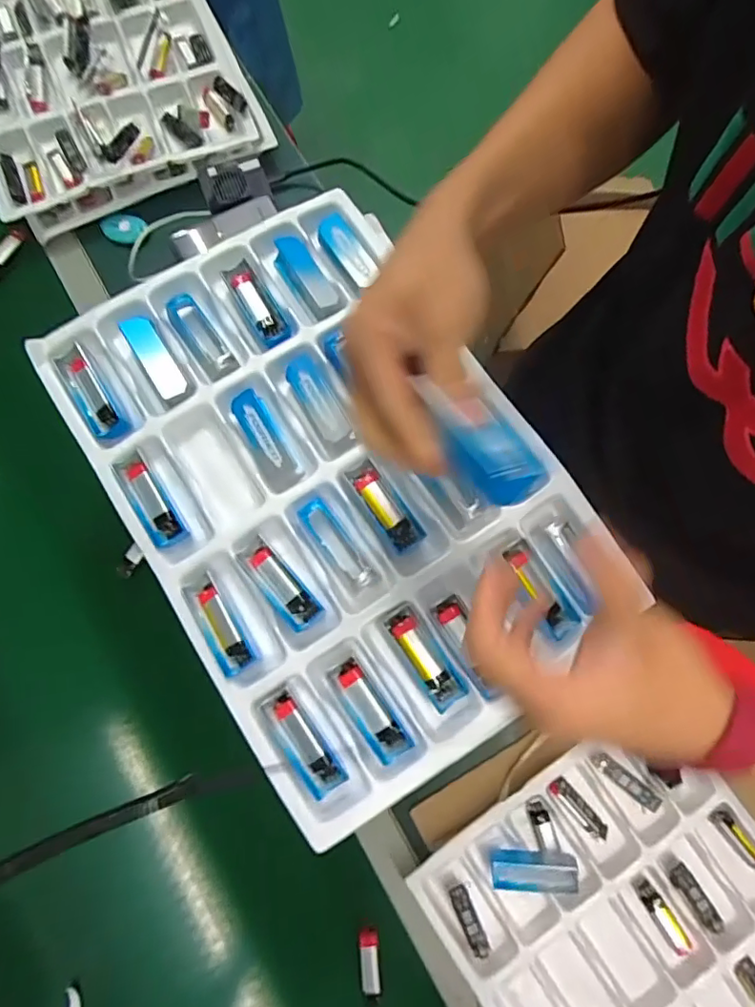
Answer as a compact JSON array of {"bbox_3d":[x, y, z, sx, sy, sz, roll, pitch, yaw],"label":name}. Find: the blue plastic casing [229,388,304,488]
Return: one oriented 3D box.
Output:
[{"bbox_3d":[-0.093,-0.054,0.442,0.031,0.022,0.085,-28,80,-7],"label":"blue plastic casing"}]

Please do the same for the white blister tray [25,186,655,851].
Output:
[{"bbox_3d":[-0.039,-0.022,0.432,0.312,0.034,0.446,-34,81,-8],"label":"white blister tray"}]

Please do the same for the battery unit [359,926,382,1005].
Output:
[{"bbox_3d":[-0.007,0.443,0.511,0.019,0.014,0.057,-3,78,-2],"label":"battery unit"}]

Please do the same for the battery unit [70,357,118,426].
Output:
[{"bbox_3d":[-0.240,-0.095,0.449,0.014,0.009,0.065,-30,81,-7],"label":"battery unit"}]

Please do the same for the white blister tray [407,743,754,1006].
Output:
[{"bbox_3d":[0.290,0.469,0.512,0.322,0.046,0.467,-34,81,-8],"label":"white blister tray"}]

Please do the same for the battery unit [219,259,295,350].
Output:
[{"bbox_3d":[-0.106,-0.175,0.469,0.027,0.015,0.083,-32,81,-8],"label":"battery unit"}]

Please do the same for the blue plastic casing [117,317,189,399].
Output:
[{"bbox_3d":[-0.188,-0.124,0.450,0.025,0.018,0.077,-32,81,-8],"label":"blue plastic casing"}]

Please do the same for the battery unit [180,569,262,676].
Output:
[{"bbox_3d":[-0.125,0.094,0.419,0.027,0.013,0.080,-32,81,-8],"label":"battery unit"}]

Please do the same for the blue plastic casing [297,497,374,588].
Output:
[{"bbox_3d":[-0.032,0.030,0.415,0.021,0.013,0.079,-37,82,-8],"label":"blue plastic casing"}]

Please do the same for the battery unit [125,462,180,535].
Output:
[{"bbox_3d":[-0.185,-0.003,0.441,0.016,0.014,0.065,-31,81,-7],"label":"battery unit"}]

